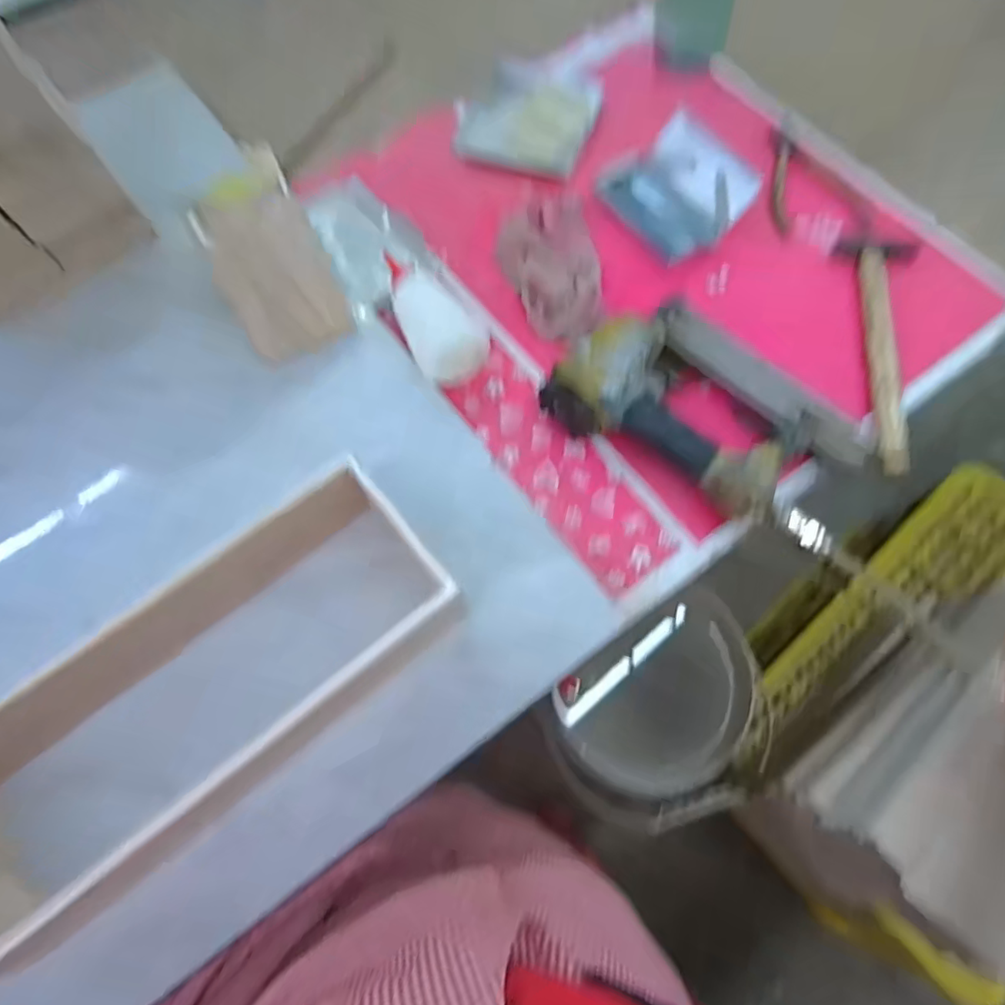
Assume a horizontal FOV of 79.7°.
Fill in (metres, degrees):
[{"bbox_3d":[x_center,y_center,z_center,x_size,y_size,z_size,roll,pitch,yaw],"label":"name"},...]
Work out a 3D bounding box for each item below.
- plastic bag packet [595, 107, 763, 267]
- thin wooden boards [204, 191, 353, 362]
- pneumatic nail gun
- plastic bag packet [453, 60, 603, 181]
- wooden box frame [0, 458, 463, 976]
[{"bbox_3d":[0.173,-0.316,0.594,0.132,0.033,0.130,-38,73,-13],"label":"plastic bag packet"},{"bbox_3d":[-0.188,-0.193,0.518,0.092,0.125,0.010,-33,40,-24],"label":"thin wooden boards"},{"bbox_3d":[0.156,-0.070,0.488,0.158,0.060,0.205,-40,73,-13],"label":"pneumatic nail gun"},{"bbox_3d":[0.027,-0.425,0.656,0.146,0.026,0.149,21,71,8],"label":"plastic bag packet"},{"bbox_3d":[-0.207,0.139,0.394,0.360,0.094,0.120,-37,73,-13],"label":"wooden box frame"}]

